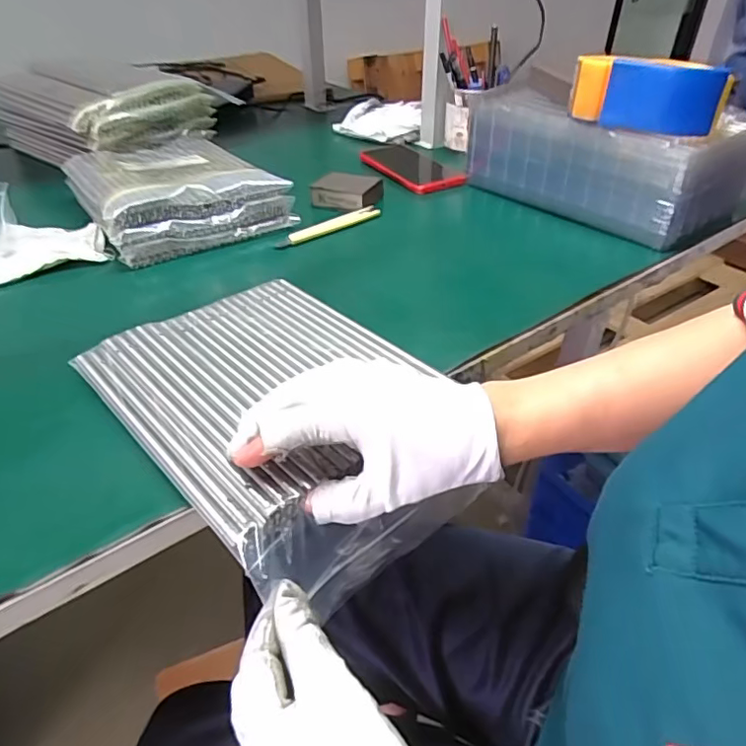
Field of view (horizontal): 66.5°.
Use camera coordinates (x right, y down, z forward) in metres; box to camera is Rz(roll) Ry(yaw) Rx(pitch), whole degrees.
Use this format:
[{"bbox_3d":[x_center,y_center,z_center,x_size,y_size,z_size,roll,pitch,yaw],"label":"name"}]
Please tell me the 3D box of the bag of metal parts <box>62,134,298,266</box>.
[{"bbox_3d":[-0.233,-0.216,0.654,0.189,0.057,0.242,-22,44,-28],"label":"bag of metal parts"}]

